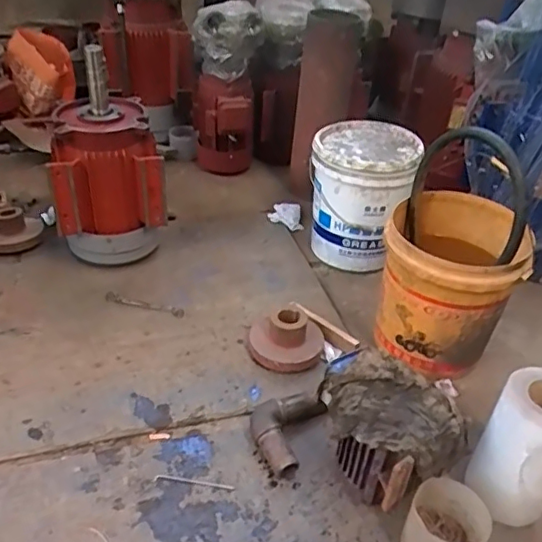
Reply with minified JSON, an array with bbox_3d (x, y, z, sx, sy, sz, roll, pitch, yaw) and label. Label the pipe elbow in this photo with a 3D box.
[{"bbox_3d":[0.019,0.298,1.087,0.125,0.053,0.178,18,38,15],"label":"pipe elbow"}]

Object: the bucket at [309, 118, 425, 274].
[{"bbox_3d":[0.242,-0.202,1.590,0.267,0.347,0.259,4,36,-3],"label":"bucket"}]

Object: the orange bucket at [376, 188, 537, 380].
[{"bbox_3d":[0.384,0.035,1.288,0.282,0.330,0.295,18,38,15],"label":"orange bucket"}]

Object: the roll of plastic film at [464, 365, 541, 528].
[{"bbox_3d":[0.432,0.297,0.967,0.134,0.236,0.143,4,36,-3],"label":"roll of plastic film"}]

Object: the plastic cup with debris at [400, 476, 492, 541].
[{"bbox_3d":[0.280,0.421,0.927,0.121,0.078,0.145,26,40,24],"label":"plastic cup with debris"}]

